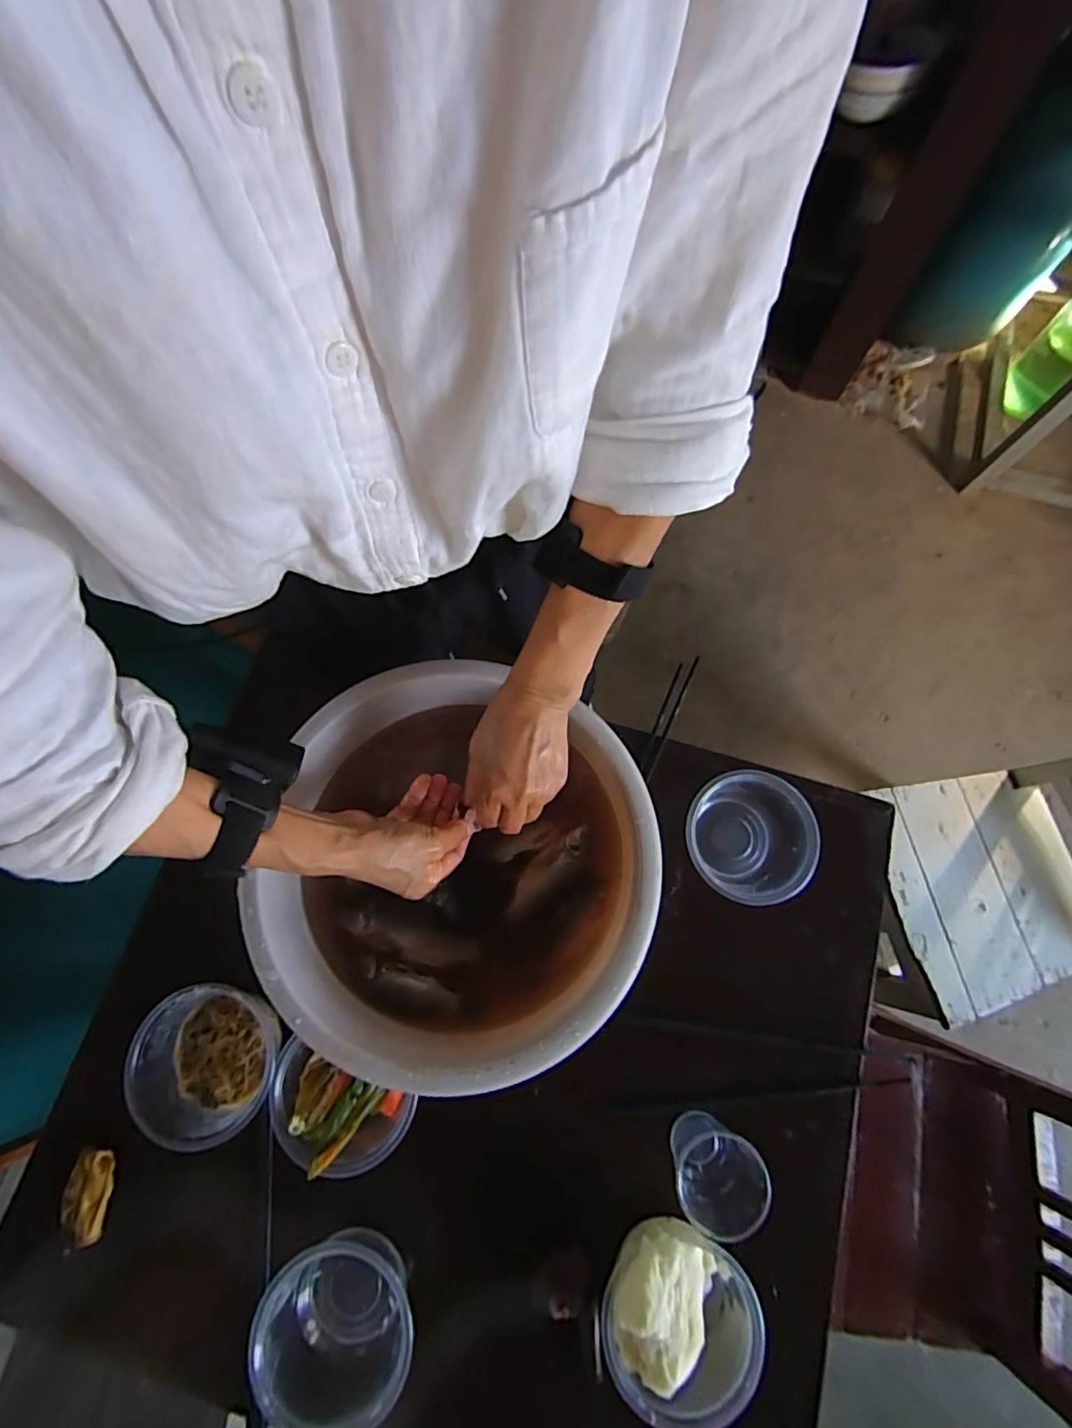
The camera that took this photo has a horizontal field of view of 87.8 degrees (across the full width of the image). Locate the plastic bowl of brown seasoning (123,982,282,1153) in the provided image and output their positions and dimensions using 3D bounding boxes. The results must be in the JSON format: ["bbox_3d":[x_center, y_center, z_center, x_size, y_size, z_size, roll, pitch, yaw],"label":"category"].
[{"bbox_3d":[-0.271,0.288,0.467,0.106,0.053,0.114,0,74,0],"label":"plastic bowl of brown seasoning"}]

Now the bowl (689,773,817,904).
[{"bbox_3d":[0.192,0.114,0.519,0.107,0.069,0.109,0,74,0],"label":"bowl"}]

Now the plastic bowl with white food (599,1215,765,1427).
[{"bbox_3d":[0.106,0.455,0.427,0.099,0.079,0.107,0,74,0],"label":"plastic bowl with white food"}]

